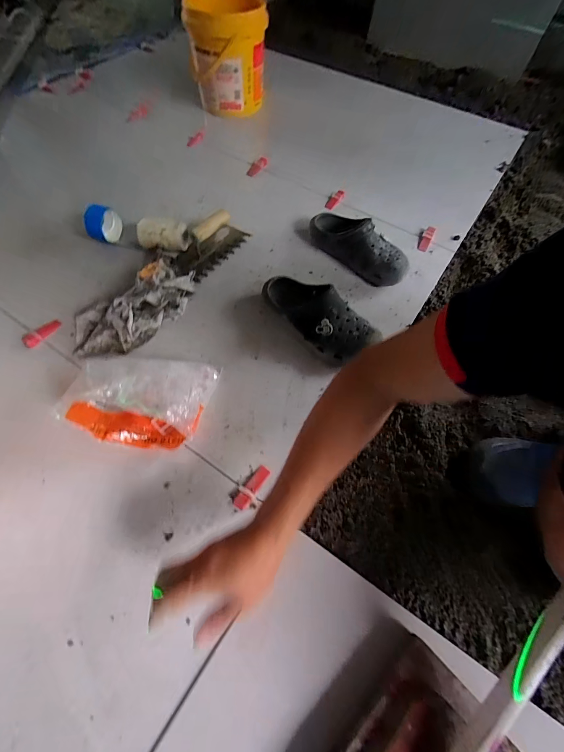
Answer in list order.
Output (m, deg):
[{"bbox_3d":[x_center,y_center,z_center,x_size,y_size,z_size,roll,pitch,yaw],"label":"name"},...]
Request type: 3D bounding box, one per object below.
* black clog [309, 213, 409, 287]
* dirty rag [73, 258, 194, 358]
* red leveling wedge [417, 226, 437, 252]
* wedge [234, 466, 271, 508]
[{"bbox_3d":[0.179,-0.313,0.749,0.099,0.089,0.260,-40,69,-20],"label":"black clog"},{"bbox_3d":[-0.293,-0.139,0.639,0.265,0.070,0.122,-38,68,-19],"label":"dirty rag"},{"bbox_3d":[0.369,-0.352,0.826,0.026,0.014,0.084,26,59,12],"label":"red leveling wedge"},{"bbox_3d":[-0.048,0.177,0.517,0.021,0.011,0.074,32,60,16],"label":"wedge"}]

